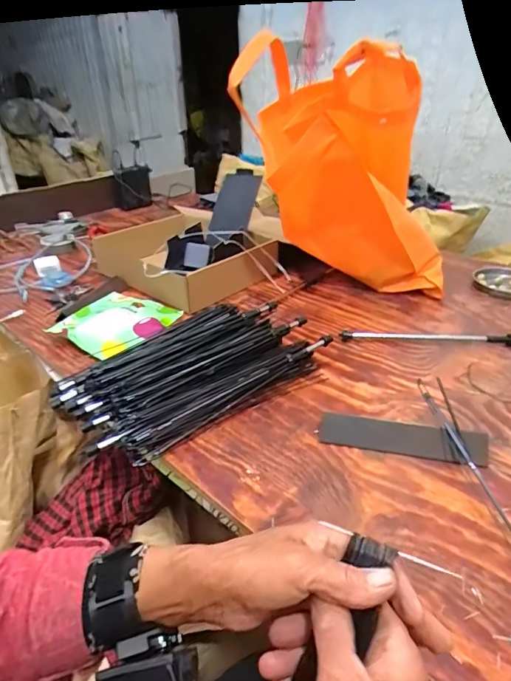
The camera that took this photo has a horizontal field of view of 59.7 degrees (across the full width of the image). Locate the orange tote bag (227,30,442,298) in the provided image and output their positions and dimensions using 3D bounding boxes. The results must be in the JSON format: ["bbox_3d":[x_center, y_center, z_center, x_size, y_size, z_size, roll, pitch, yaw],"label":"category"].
[{"bbox_3d":[0.173,-0.302,0.843,0.333,0.411,0.255,-7,32,-12],"label":"orange tote bag"}]

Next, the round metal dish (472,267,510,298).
[{"bbox_3d":[0.544,-0.128,0.953,0.127,0.014,0.139,24,38,34],"label":"round metal dish"}]

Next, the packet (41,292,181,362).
[{"bbox_3d":[-0.249,-0.035,0.799,0.176,0.024,0.194,15,34,22],"label":"packet"}]

